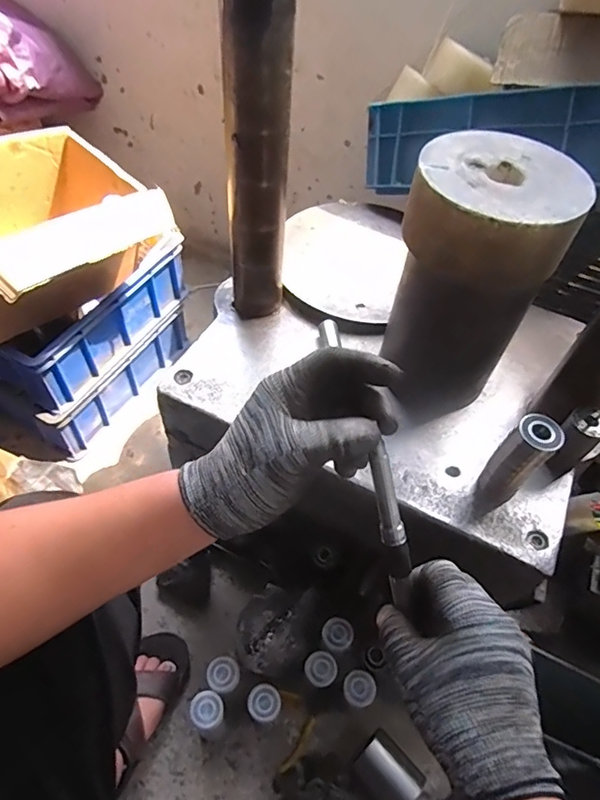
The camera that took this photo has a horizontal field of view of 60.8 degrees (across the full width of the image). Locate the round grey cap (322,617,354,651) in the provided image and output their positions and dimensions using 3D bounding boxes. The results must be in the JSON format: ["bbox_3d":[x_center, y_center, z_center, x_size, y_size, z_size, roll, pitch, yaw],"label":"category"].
[{"bbox_3d":[0.055,0.343,0.750,0.041,0.018,0.043,2,53,-3],"label":"round grey cap"}]

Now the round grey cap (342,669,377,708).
[{"bbox_3d":[0.083,0.402,0.712,0.044,0.016,0.045,-30,61,-24],"label":"round grey cap"}]

